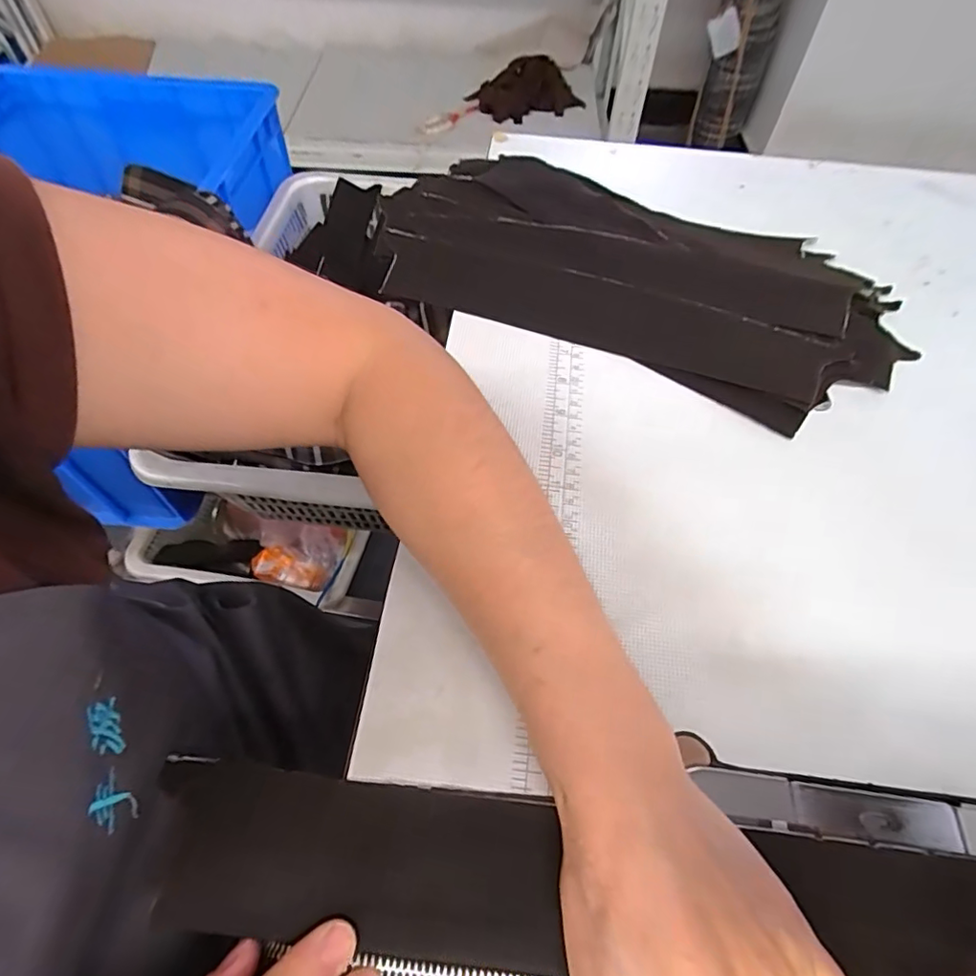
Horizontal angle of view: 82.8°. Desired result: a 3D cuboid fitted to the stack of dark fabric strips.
[{"bbox_3d":[0.075,-0.159,0.382,0.390,0.035,0.172,19,58,10],"label":"stack of dark fabric strips"}]

